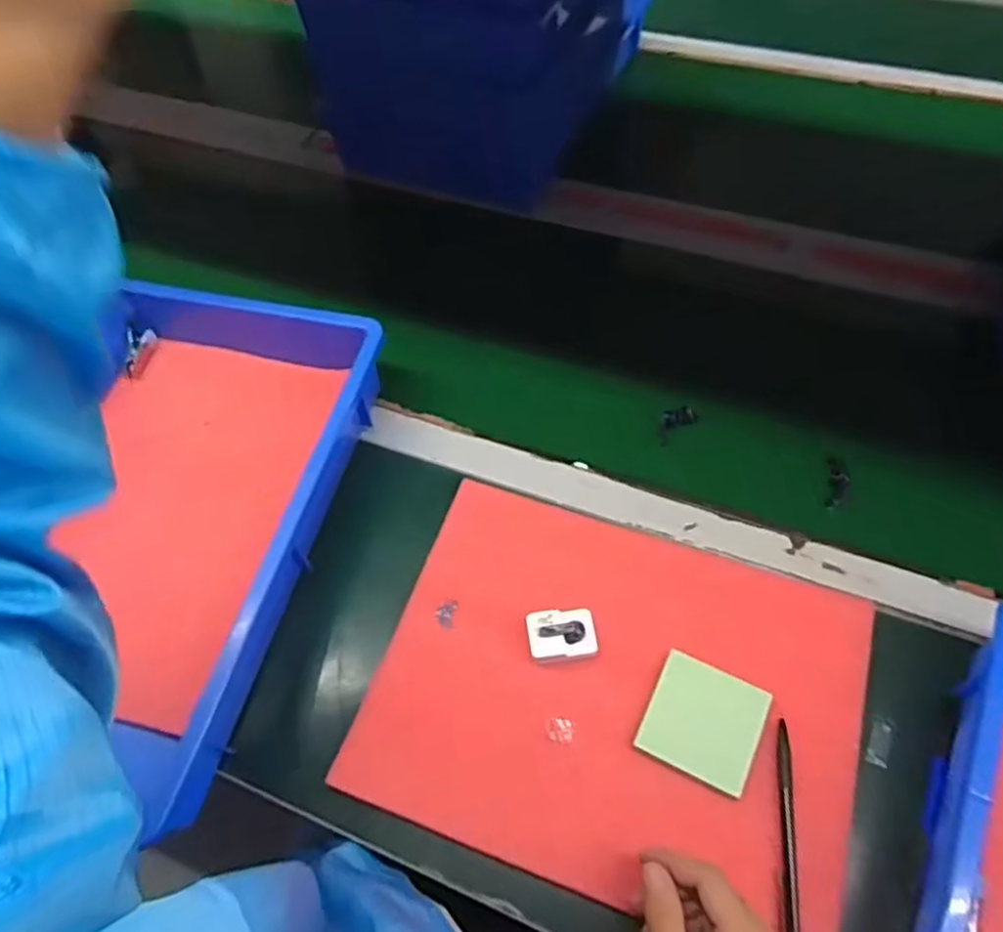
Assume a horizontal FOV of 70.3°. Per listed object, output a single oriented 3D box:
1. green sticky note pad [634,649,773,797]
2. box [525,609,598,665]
[{"bbox_3d":[0.145,0.182,0.509,0.075,0.010,0.074,22,62,17],"label":"green sticky note pad"},{"bbox_3d":[0.046,0.129,0.545,0.050,0.017,0.034,-7,58,0],"label":"box"}]

